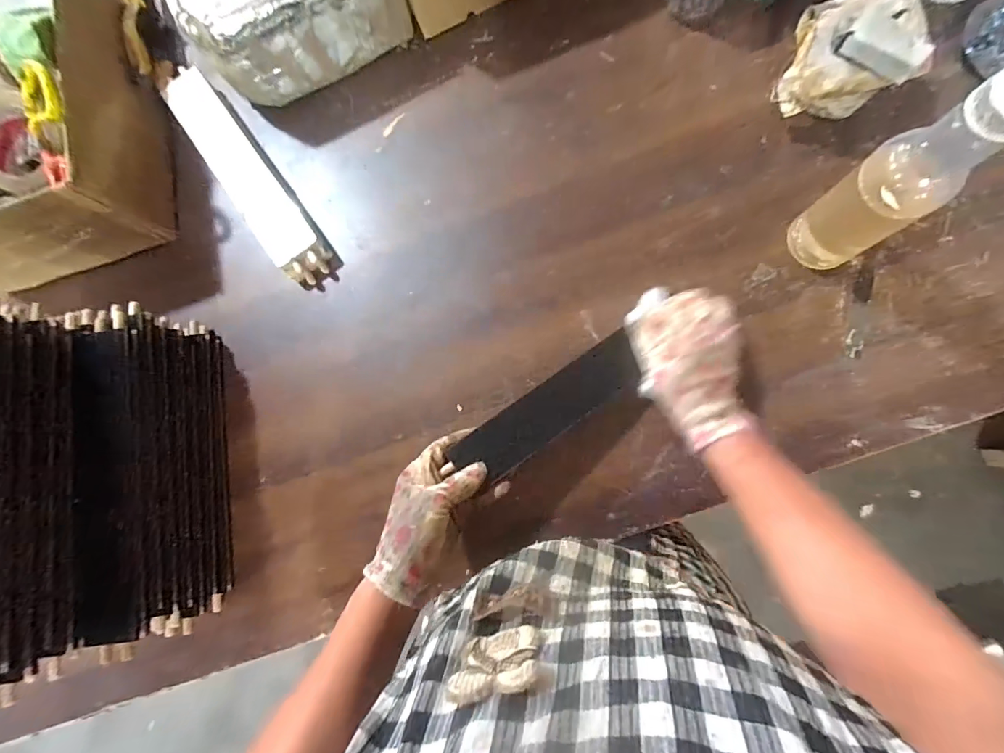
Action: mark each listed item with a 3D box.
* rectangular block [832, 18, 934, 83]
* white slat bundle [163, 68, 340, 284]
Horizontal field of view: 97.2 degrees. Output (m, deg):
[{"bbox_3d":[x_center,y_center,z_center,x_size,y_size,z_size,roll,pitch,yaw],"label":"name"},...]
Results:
[{"bbox_3d":[0.343,-0.298,0.401,0.072,0.022,0.029,35,88,10],"label":"rectangular block"},{"bbox_3d":[-0.300,-0.240,0.525,0.062,0.030,0.311,-36,81,1],"label":"white slat bundle"}]

